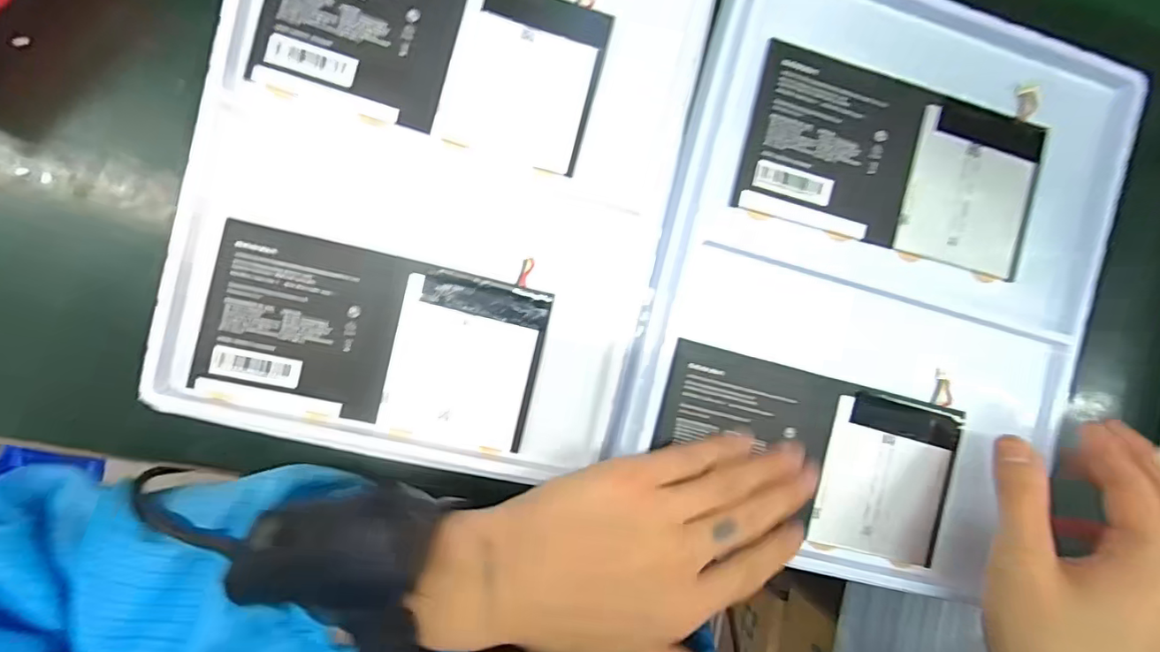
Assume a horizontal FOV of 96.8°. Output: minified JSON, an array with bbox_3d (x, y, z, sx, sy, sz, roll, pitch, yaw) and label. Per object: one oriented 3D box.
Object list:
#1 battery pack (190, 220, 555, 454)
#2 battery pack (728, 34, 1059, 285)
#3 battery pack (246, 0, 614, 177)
[{"bbox_3d":[-0.108,0.008,0.277,0.172,0.006,0.090,13,89,-8],"label":"battery pack"},{"bbox_3d":[0.178,-0.089,0.287,0.171,0.007,0.093,12,89,-8],"label":"battery pack"},{"bbox_3d":[-0.077,-0.150,0.275,0.172,0.006,0.091,15,88,-8],"label":"battery pack"}]

